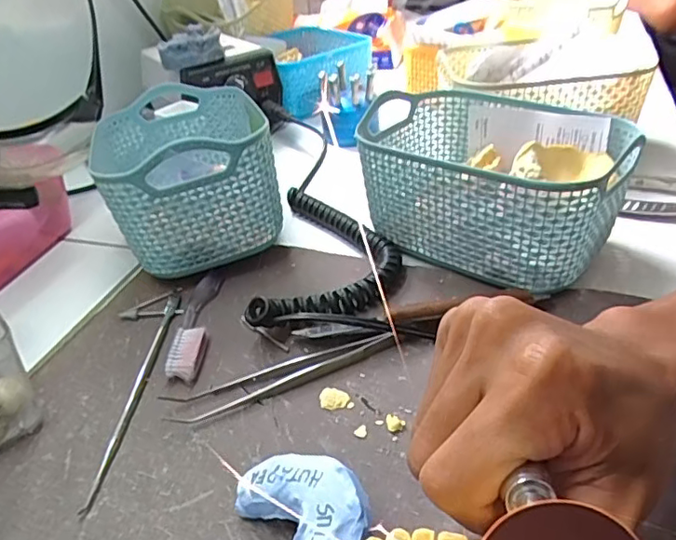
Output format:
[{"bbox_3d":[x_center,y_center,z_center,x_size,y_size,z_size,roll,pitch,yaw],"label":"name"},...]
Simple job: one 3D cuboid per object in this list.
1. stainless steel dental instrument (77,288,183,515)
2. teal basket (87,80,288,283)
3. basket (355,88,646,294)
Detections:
[{"bbox_3d":[-0.119,0.062,0.324,0.037,0.004,0.156,-5,36,1],"label":"stainless steel dental instrument"},{"bbox_3d":[-0.112,-0.075,0.432,0.110,0.098,0.173,-13,37,-11],"label":"teal basket"},{"bbox_3d":[0.103,-0.058,0.396,0.162,0.082,0.117,22,44,33],"label":"basket"}]

